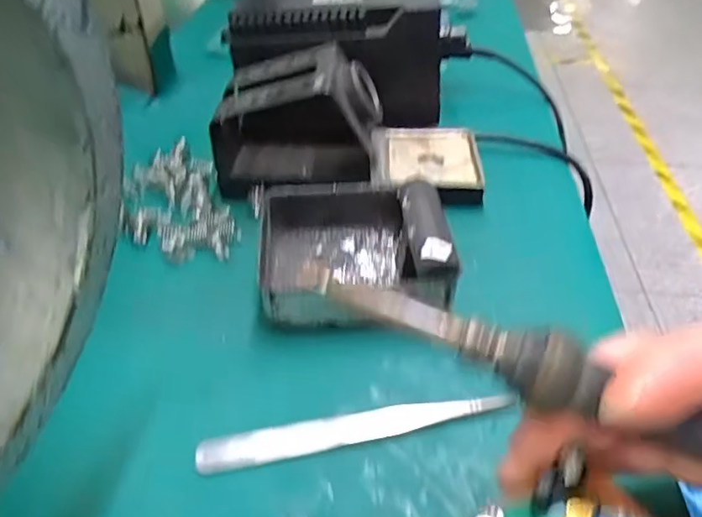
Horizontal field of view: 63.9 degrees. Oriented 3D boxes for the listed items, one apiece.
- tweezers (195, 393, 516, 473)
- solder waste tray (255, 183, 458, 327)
[{"bbox_3d":[0.003,0.067,0.224,0.125,0.004,0.012,-7,43,-9],"label":"tweezers"},{"bbox_3d":[0.000,-0.007,0.282,0.093,0.031,0.079,1,42,0],"label":"solder waste tray"}]

